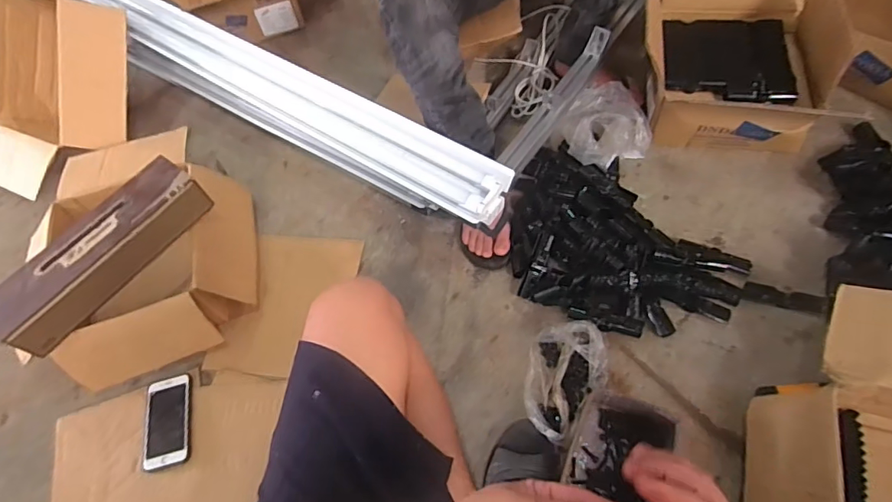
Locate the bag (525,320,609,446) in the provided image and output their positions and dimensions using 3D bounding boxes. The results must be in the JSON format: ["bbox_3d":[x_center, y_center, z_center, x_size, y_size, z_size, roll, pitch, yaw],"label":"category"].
[{"bbox_3d":[0.196,0.213,0.834,0.126,0.065,0.203,15,62,15],"label":"bag"}]

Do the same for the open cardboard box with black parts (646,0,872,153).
[{"bbox_3d":[0.596,-0.441,1.057,0.355,0.215,0.404,7,61,10],"label":"open cardboard box with black parts"}]

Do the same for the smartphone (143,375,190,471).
[{"bbox_3d":[-0.489,0.298,0.887,0.077,0.013,0.151,-13,59,-1],"label":"smartphone"}]

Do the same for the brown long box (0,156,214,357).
[{"bbox_3d":[-0.586,0.003,0.865,0.099,0.082,0.372,31,67,22],"label":"brown long box"}]

